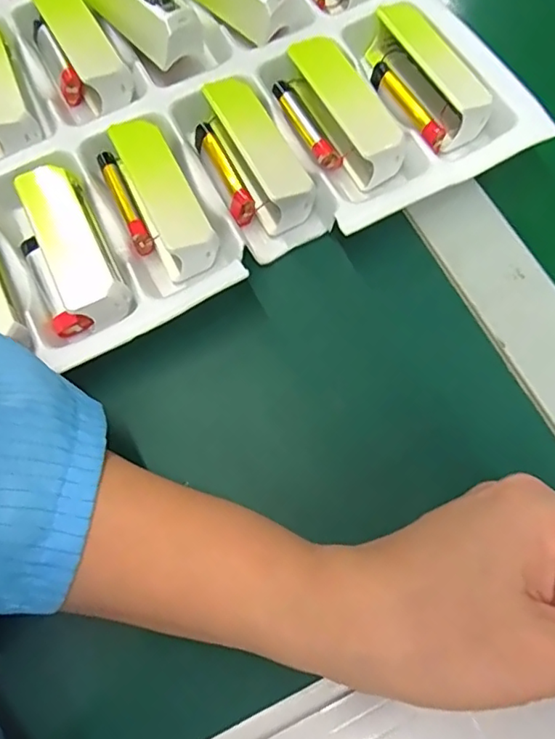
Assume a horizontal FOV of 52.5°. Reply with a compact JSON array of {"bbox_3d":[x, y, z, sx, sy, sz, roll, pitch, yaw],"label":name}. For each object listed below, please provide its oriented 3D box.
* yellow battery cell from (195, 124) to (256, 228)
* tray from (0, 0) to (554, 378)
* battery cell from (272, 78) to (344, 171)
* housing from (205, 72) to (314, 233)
[{"bbox_3d":[-0.027,-0.098,0.279,0.010,0.015,0.055,-24,70,-6],"label":"yellow battery cell"},{"bbox_3d":[-0.103,-0.220,0.316,0.305,0.030,0.424,-26,70,-7],"label":"tray"},{"bbox_3d":[0.014,-0.126,0.288,0.014,0.010,0.057,-26,70,-6],"label":"battery cell"},{"bbox_3d":[-0.011,-0.110,0.271,0.029,0.017,0.080,-26,70,-6],"label":"housing"}]

